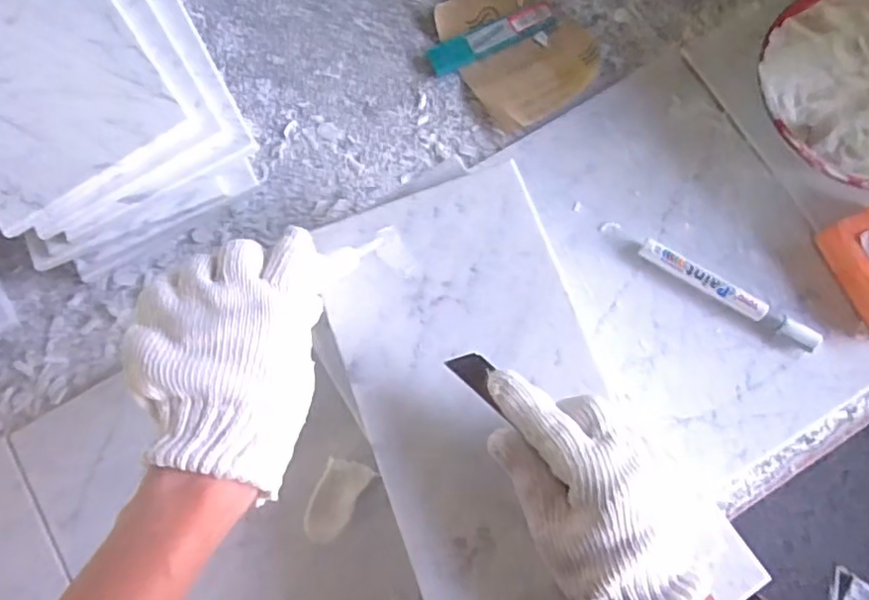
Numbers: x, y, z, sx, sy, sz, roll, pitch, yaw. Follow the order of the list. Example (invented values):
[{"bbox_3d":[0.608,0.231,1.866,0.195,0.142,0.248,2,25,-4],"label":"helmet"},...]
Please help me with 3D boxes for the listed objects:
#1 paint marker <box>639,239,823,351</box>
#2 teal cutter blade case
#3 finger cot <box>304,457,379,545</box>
[{"bbox_3d":[0.222,-0.003,0.476,0.145,0.019,0.016,32,83,9],"label":"paint marker"},{"bbox_3d":[0.050,-0.224,0.534,0.112,0.011,0.028,-24,79,-1],"label":"teal cutter blade case"},{"bbox_3d":[-0.071,0.142,0.447,0.032,0.005,0.061,29,82,8],"label":"finger cot"}]

